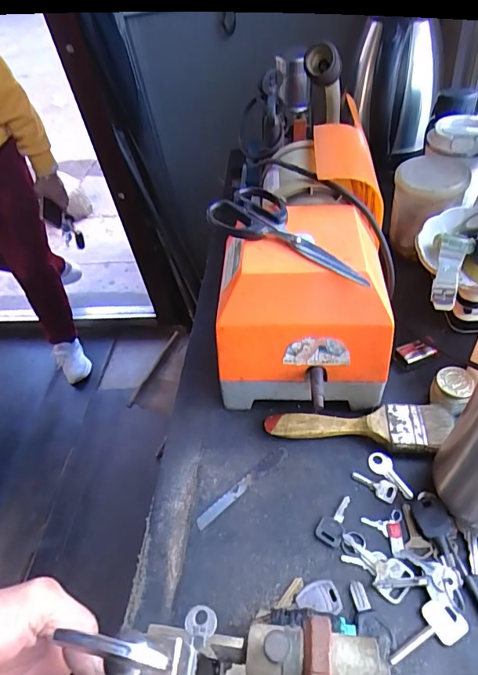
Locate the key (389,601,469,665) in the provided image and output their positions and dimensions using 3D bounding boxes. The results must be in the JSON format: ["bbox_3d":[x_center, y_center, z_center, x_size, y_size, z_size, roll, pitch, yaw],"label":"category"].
[{"bbox_3d":[0.134,0.215,0.321,0.061,0.004,0.026,-25,47,-12],"label":"key"}]

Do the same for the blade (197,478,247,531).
[{"bbox_3d":[-0.014,0.149,0.398,0.057,0.004,0.010,-35,66,-24],"label":"blade"}]

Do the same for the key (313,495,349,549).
[{"bbox_3d":[0.081,0.155,0.379,0.022,0.004,0.044,13,51,23],"label":"key"}]

